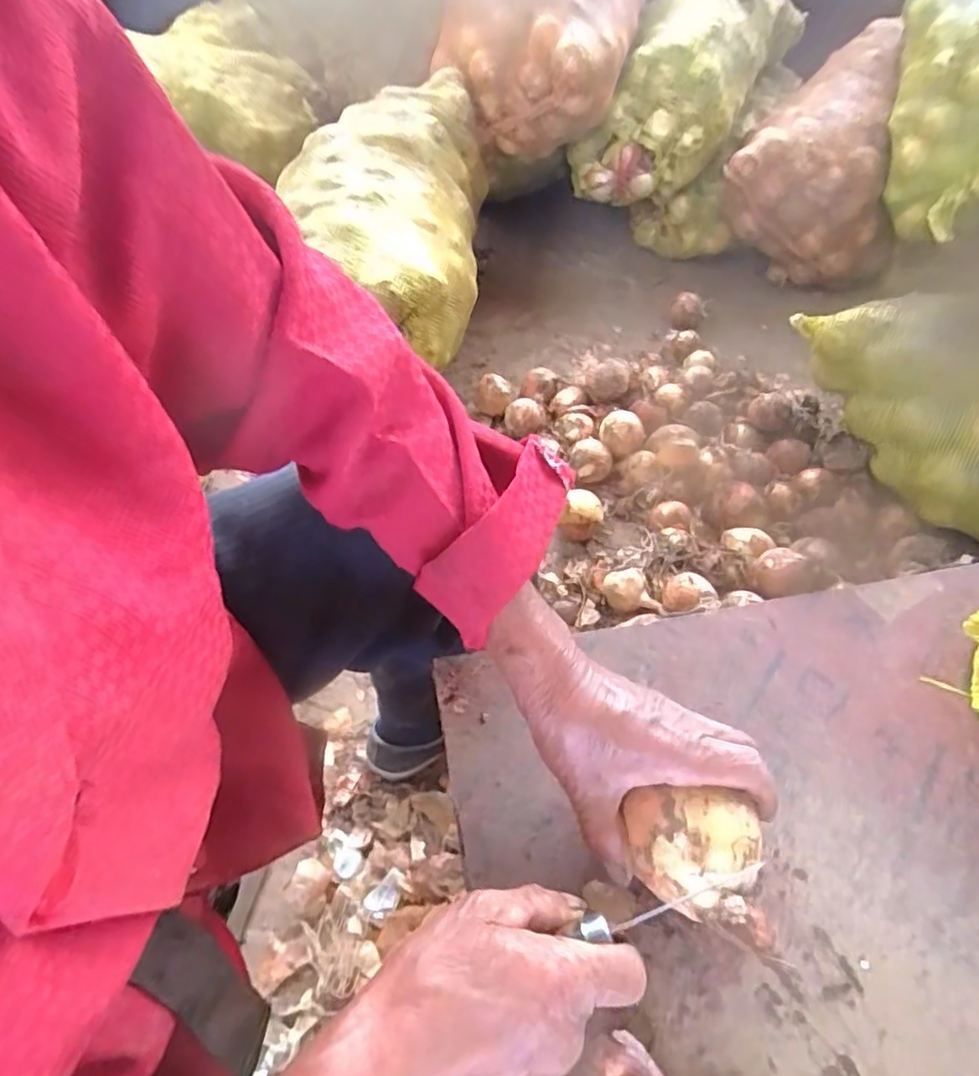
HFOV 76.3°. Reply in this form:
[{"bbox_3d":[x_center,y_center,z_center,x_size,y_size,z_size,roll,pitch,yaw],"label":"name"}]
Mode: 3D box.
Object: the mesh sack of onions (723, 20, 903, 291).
[{"bbox_3d":[0.653,-0.697,1.169,0.296,0.296,0.397,28,56,19],"label":"mesh sack of onions"}]

